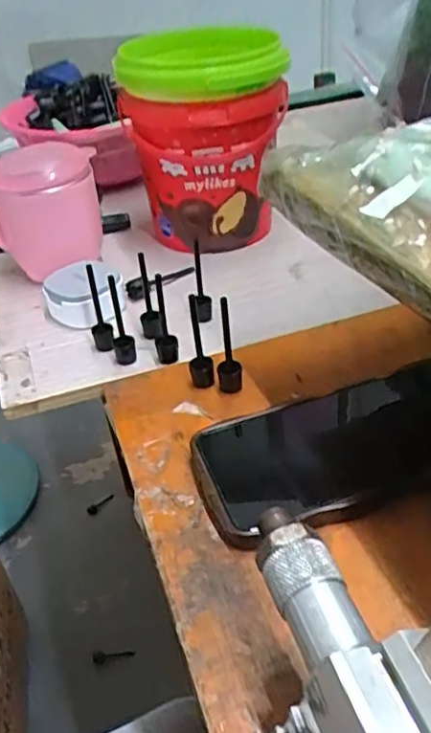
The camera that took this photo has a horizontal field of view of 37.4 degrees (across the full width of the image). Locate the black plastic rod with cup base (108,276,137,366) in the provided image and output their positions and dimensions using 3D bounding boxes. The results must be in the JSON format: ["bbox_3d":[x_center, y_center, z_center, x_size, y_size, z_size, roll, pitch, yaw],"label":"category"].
[{"bbox_3d":[-0.062,-0.029,0.417,0.014,0.064,0.012,-13,38,-10],"label":"black plastic rod with cup base"}]

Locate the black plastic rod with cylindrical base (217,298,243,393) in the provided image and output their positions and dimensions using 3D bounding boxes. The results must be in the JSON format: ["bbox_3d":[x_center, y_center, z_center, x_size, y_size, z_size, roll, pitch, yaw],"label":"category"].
[{"bbox_3d":[0.007,-0.011,0.375,0.014,0.061,0.013,-4,37,2],"label":"black plastic rod with cylindrical base"}]

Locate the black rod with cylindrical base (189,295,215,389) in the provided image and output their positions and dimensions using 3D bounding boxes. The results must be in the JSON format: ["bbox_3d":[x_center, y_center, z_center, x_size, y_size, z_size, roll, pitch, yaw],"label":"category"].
[{"bbox_3d":[-0.009,-0.013,0.382,0.014,0.060,0.013,-6,37,-1],"label":"black rod with cylindrical base"}]

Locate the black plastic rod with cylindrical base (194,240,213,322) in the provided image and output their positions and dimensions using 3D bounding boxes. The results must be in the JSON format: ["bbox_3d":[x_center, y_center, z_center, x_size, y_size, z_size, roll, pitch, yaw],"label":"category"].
[{"bbox_3d":[-0.010,-0.059,0.450,0.010,0.066,0.013,2,38,10],"label":"black plastic rod with cylindrical base"}]

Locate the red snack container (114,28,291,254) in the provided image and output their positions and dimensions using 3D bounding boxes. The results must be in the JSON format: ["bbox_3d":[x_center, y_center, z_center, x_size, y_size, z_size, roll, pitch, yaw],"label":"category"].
[{"bbox_3d":[-0.005,-0.183,0.532,0.115,0.158,0.121,28,48,36],"label":"red snack container"}]

